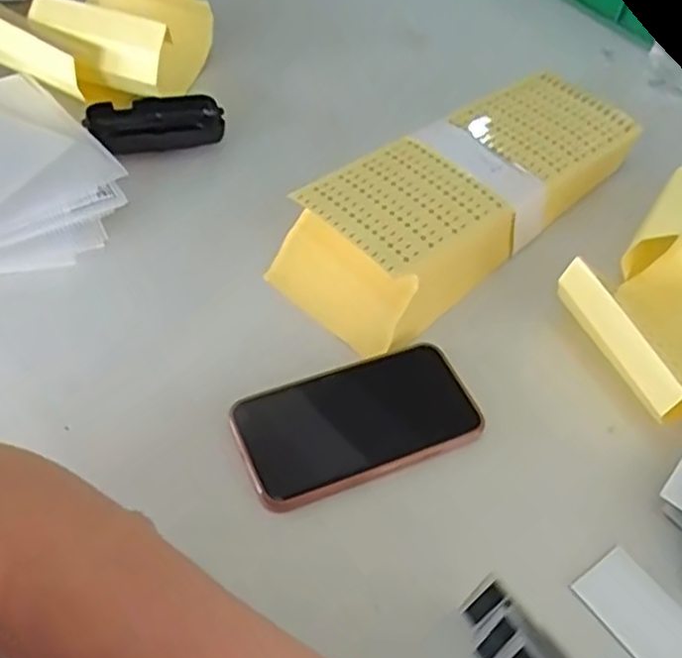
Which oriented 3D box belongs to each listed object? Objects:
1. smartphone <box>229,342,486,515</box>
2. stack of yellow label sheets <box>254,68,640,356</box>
[{"bbox_3d":[0.013,0.058,0.462,0.153,0.011,0.083,-19,56,-21],"label":"smartphone"},{"bbox_3d":[0.102,-0.108,0.588,0.341,0.061,0.123,-34,62,-29],"label":"stack of yellow label sheets"}]

